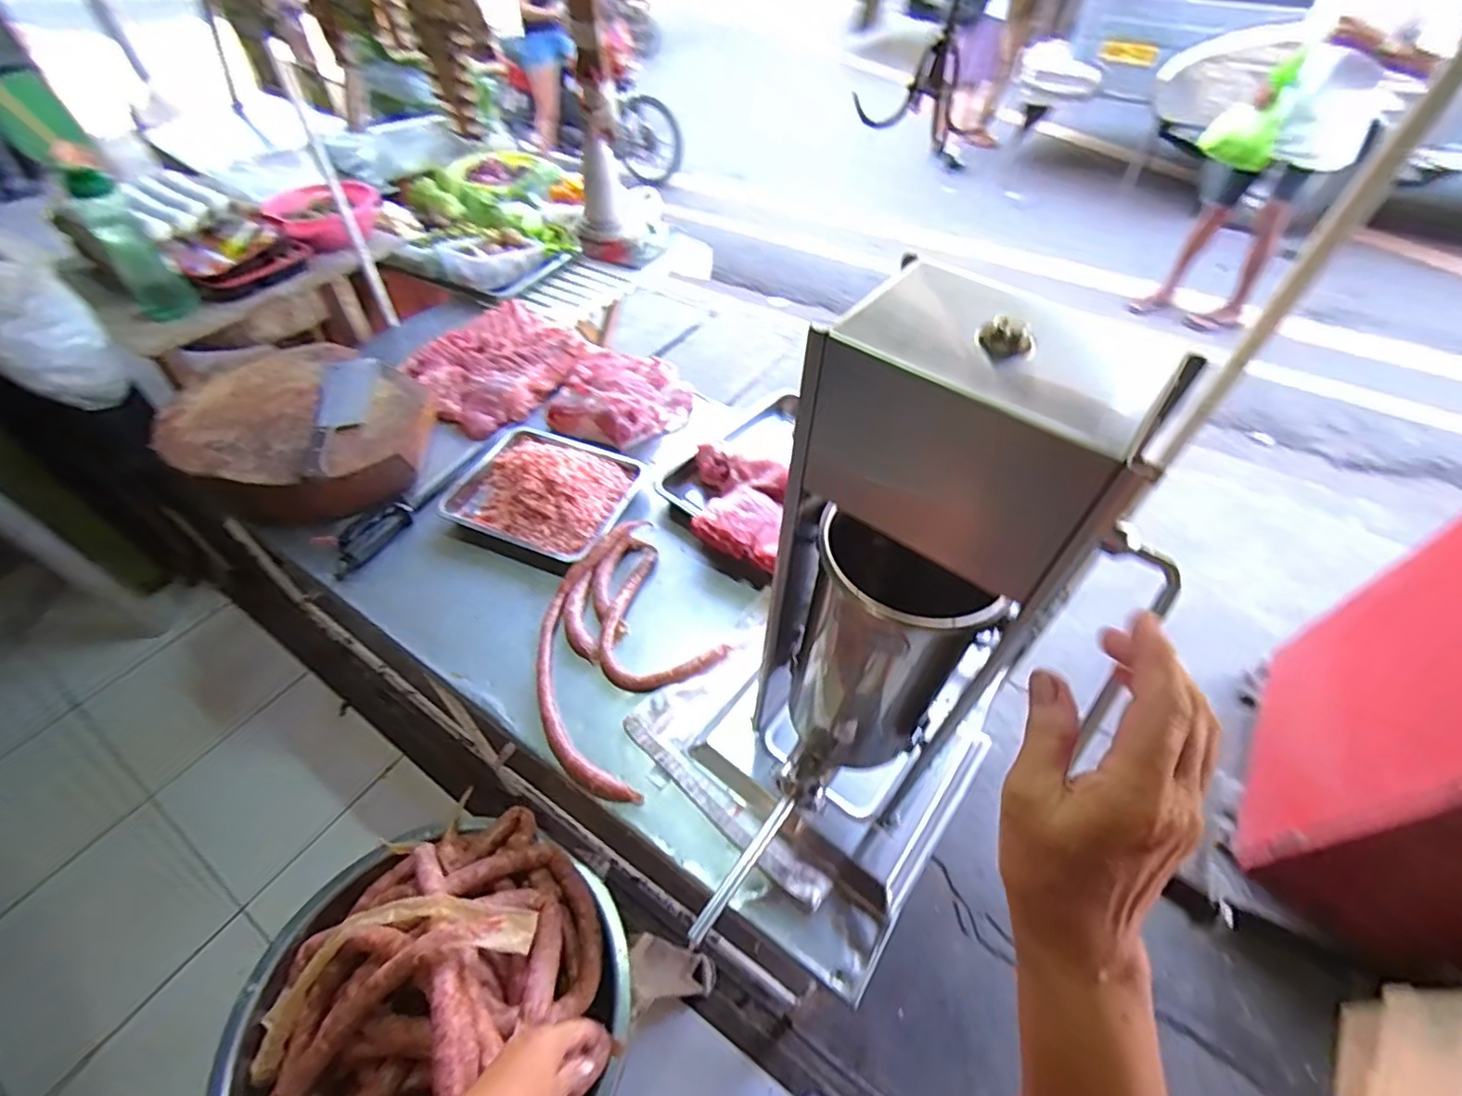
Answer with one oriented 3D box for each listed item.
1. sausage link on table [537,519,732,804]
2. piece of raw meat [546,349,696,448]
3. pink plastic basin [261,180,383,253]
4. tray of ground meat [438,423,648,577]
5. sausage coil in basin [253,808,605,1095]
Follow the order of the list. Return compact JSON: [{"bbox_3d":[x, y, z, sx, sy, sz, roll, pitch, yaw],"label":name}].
[{"bbox_3d":[-0.163,0.150,0.897,0.266,0.050,0.403,-24,55,-17],"label":"sausage link on table"},{"bbox_3d":[-0.221,-0.308,1.249,0.250,0.113,0.241,21,54,15],"label":"piece of raw meat"},{"bbox_3d":[-0.917,-0.762,1.393,0.228,0.095,0.220,-23,55,-18],"label":"pink plastic basin"},{"bbox_3d":[-0.335,-0.122,1.069,0.308,0.079,0.273,19,53,14],"label":"tray of ground meat"},{"bbox_3d":[-0.344,0.526,0.689,0.365,0.175,0.374,-21,54,-11],"label":"sausage coil in basin"}]

